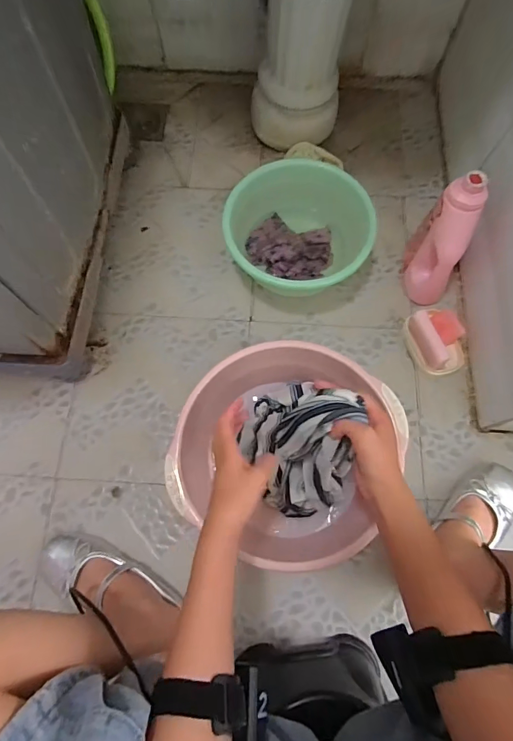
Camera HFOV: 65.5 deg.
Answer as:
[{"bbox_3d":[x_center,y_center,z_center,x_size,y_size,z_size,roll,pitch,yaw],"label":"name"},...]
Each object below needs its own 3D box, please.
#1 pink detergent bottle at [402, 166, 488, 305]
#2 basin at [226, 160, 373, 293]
[{"bbox_3d":[0.313,-0.213,0.682,0.073,0.217,0.114,14,72,4],"label":"pink detergent bottle"},{"bbox_3d":[0.072,-0.234,0.733,0.250,0.123,0.224,33,74,10],"label":"basin"}]

